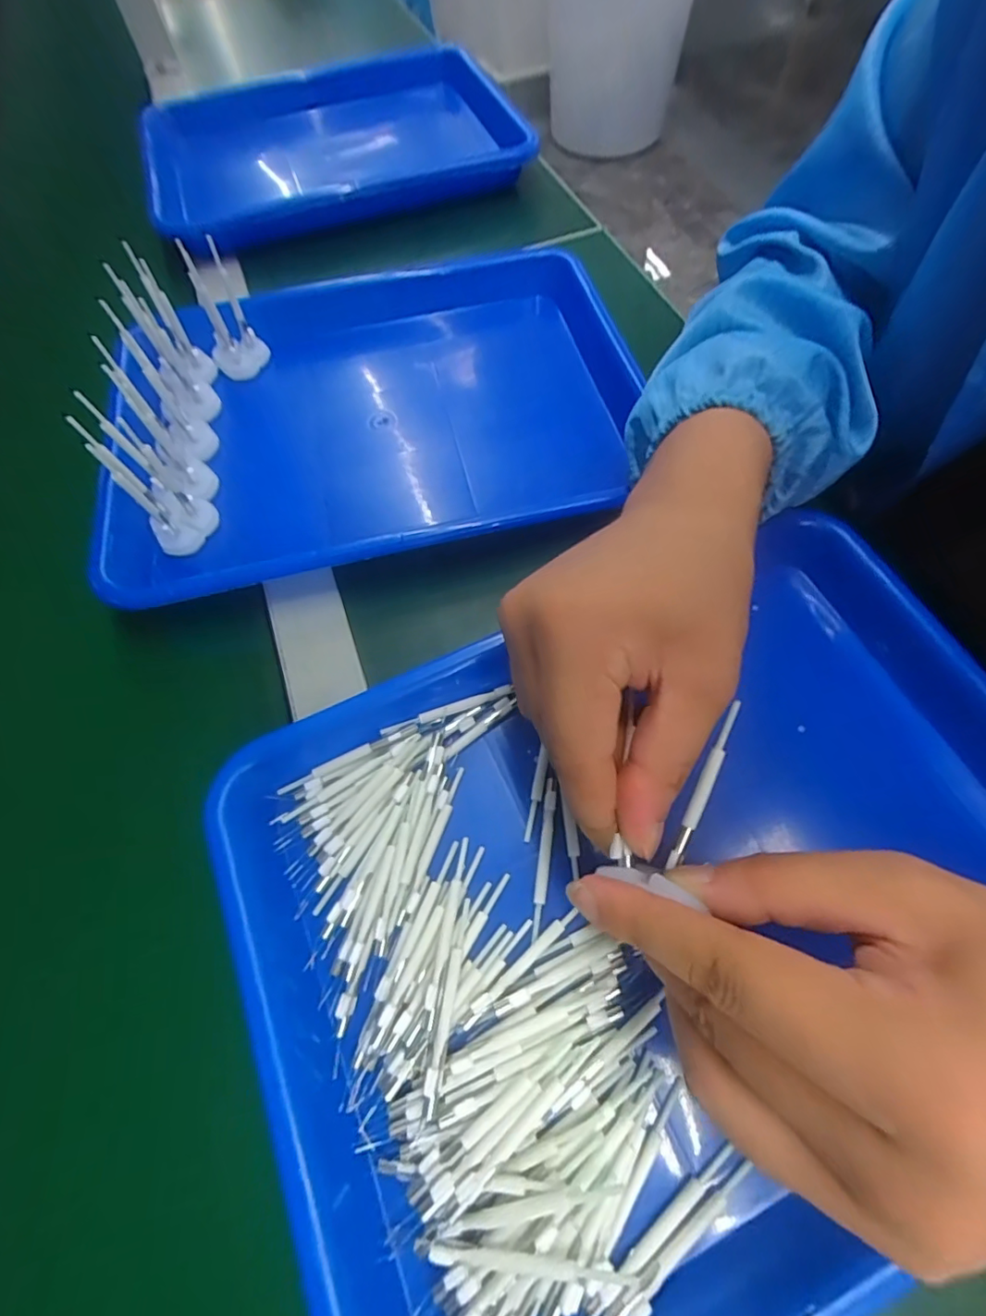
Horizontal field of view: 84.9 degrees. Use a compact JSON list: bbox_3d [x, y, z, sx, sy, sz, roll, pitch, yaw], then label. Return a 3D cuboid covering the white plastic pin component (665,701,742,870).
[{"bbox_3d":[0.075,0.044,0.189,0.006,0.004,0.061,23,85,14],"label":"white plastic pin component"}]

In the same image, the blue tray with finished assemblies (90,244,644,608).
[{"bbox_3d":[-0.069,-0.166,0.345,0.340,0.057,0.247,-15,64,-5],"label":"blue tray with finished assemblies"}]

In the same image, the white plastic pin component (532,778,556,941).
[{"bbox_3d":[0.022,0.085,0.232,0.005,0.006,0.064,7,65,6],"label":"white plastic pin component"}]

